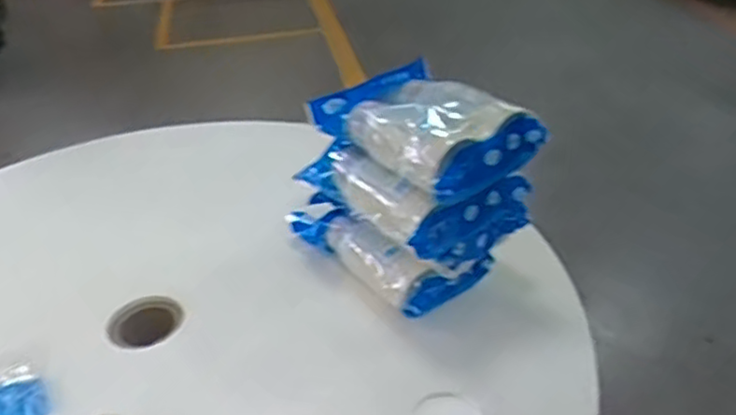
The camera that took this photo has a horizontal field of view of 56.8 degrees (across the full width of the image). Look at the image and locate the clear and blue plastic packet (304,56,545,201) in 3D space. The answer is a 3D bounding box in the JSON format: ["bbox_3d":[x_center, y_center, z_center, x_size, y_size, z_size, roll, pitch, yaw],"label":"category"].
[{"bbox_3d":[0.061,-0.105,0.803,0.151,0.076,0.257,-23,39,-26],"label":"clear and blue plastic packet"}]

